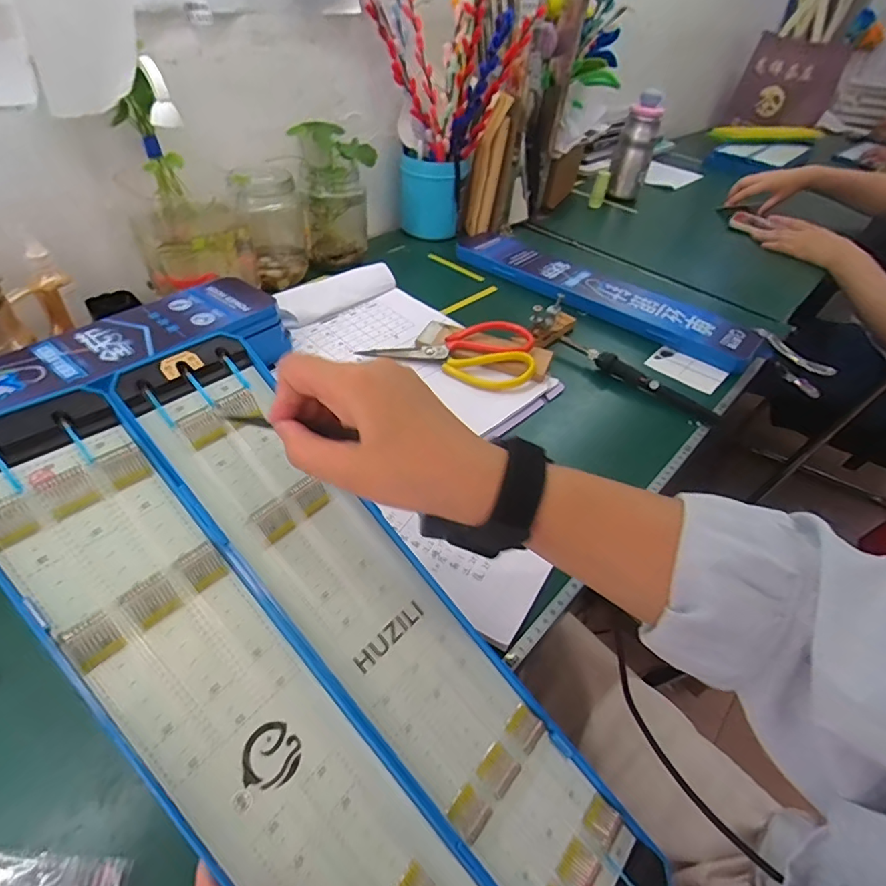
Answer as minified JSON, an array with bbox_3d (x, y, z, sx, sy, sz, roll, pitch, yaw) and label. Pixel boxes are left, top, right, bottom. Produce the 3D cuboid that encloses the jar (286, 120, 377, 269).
[{"bbox_3d":[-0.153,-0.355,0.733,0.108,0.162,0.098,-9,45,-16],"label":"jar"}]

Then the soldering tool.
[{"bbox_3d":[0.225,-0.075,0.592,0.017,0.021,0.199,-32,55,-34],"label":"soldering tool"}]

